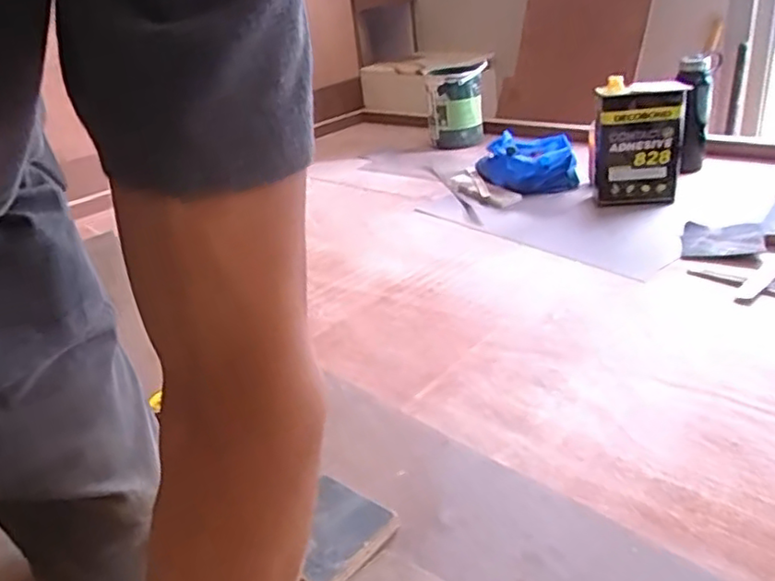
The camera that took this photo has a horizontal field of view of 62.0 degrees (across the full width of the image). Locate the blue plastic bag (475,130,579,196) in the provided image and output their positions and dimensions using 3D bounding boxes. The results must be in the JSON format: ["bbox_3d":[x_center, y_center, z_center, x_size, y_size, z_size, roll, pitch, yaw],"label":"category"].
[{"bbox_3d":[0.345,-0.334,1.621,0.238,0.094,0.354,-2,28,10],"label":"blue plastic bag"}]

